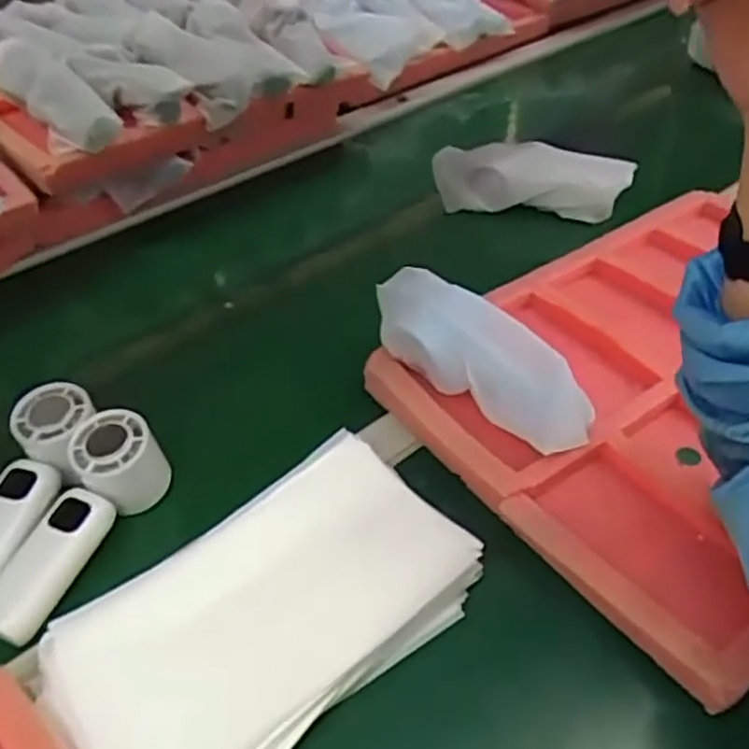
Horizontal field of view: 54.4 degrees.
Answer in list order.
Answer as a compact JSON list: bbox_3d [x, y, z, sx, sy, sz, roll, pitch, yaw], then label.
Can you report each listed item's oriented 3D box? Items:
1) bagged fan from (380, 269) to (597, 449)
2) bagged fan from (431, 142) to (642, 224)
[{"bbox_3d":[0.077,-0.017,0.545,0.061,0.050,0.202,-32,53,-28],"label":"bagged fan"},{"bbox_3d":[0.168,-0.208,0.784,0.206,0.065,0.049,5,45,6],"label":"bagged fan"}]

